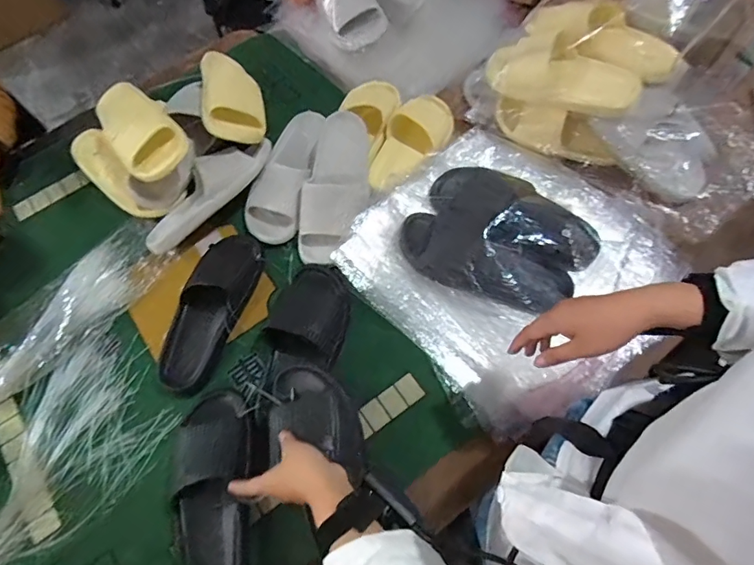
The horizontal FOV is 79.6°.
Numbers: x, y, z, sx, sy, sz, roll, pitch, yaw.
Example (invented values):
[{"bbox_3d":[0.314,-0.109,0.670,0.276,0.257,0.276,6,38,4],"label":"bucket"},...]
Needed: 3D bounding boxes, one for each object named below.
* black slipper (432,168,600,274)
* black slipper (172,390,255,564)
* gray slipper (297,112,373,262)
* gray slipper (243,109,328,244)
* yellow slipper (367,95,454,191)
[{"bbox_3d":[0.204,-0.099,0.695,0.253,0.078,0.118,35,72,14],"label":"black slipper"},{"bbox_3d":[-0.217,0.284,0.595,0.107,0.061,0.274,-4,67,-1],"label":"black slipper"},{"bbox_3d":[-0.063,-0.153,0.740,0.093,0.057,0.249,15,89,7],"label":"gray slipper"},{"bbox_3d":[-0.152,-0.194,0.770,0.102,0.068,0.240,15,68,7],"label":"gray slipper"},{"bbox_3d":[0.063,-0.260,0.805,0.096,0.064,0.239,31,71,13],"label":"yellow slipper"}]

